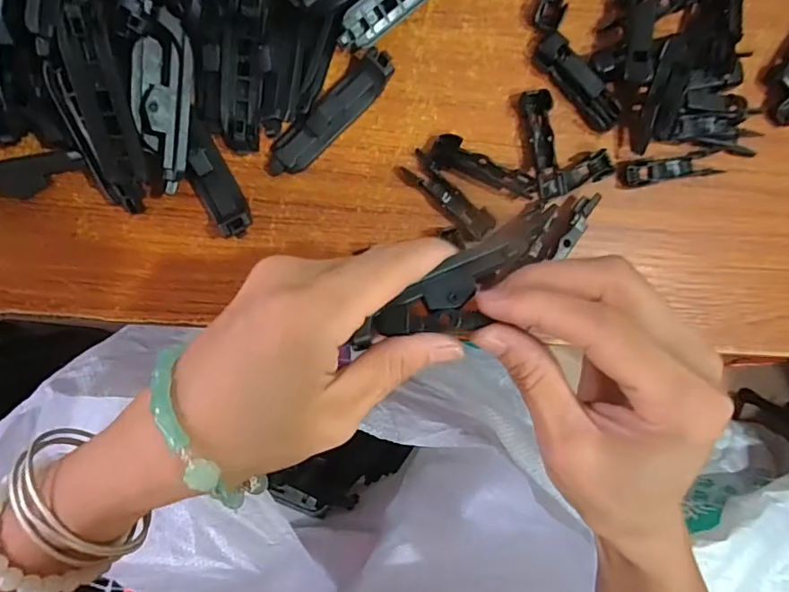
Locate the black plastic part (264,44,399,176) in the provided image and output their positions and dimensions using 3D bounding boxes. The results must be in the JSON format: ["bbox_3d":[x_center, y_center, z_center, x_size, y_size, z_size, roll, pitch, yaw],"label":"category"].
[{"bbox_3d":[-0.031,-0.088,0.243,0.075,0.016,0.018,-43,97,-4],"label":"black plastic part"}]

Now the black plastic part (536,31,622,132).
[{"bbox_3d":[0.095,-0.111,0.260,0.055,0.011,0.016,45,87,-7],"label":"black plastic part"}]

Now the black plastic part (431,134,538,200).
[{"bbox_3d":[0.046,-0.067,0.258,0.056,0.007,0.017,18,90,-8],"label":"black plastic part"}]

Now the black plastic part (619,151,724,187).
[{"bbox_3d":[0.148,-0.069,0.269,0.057,0.004,0.013,-10,94,-7],"label":"black plastic part"}]

